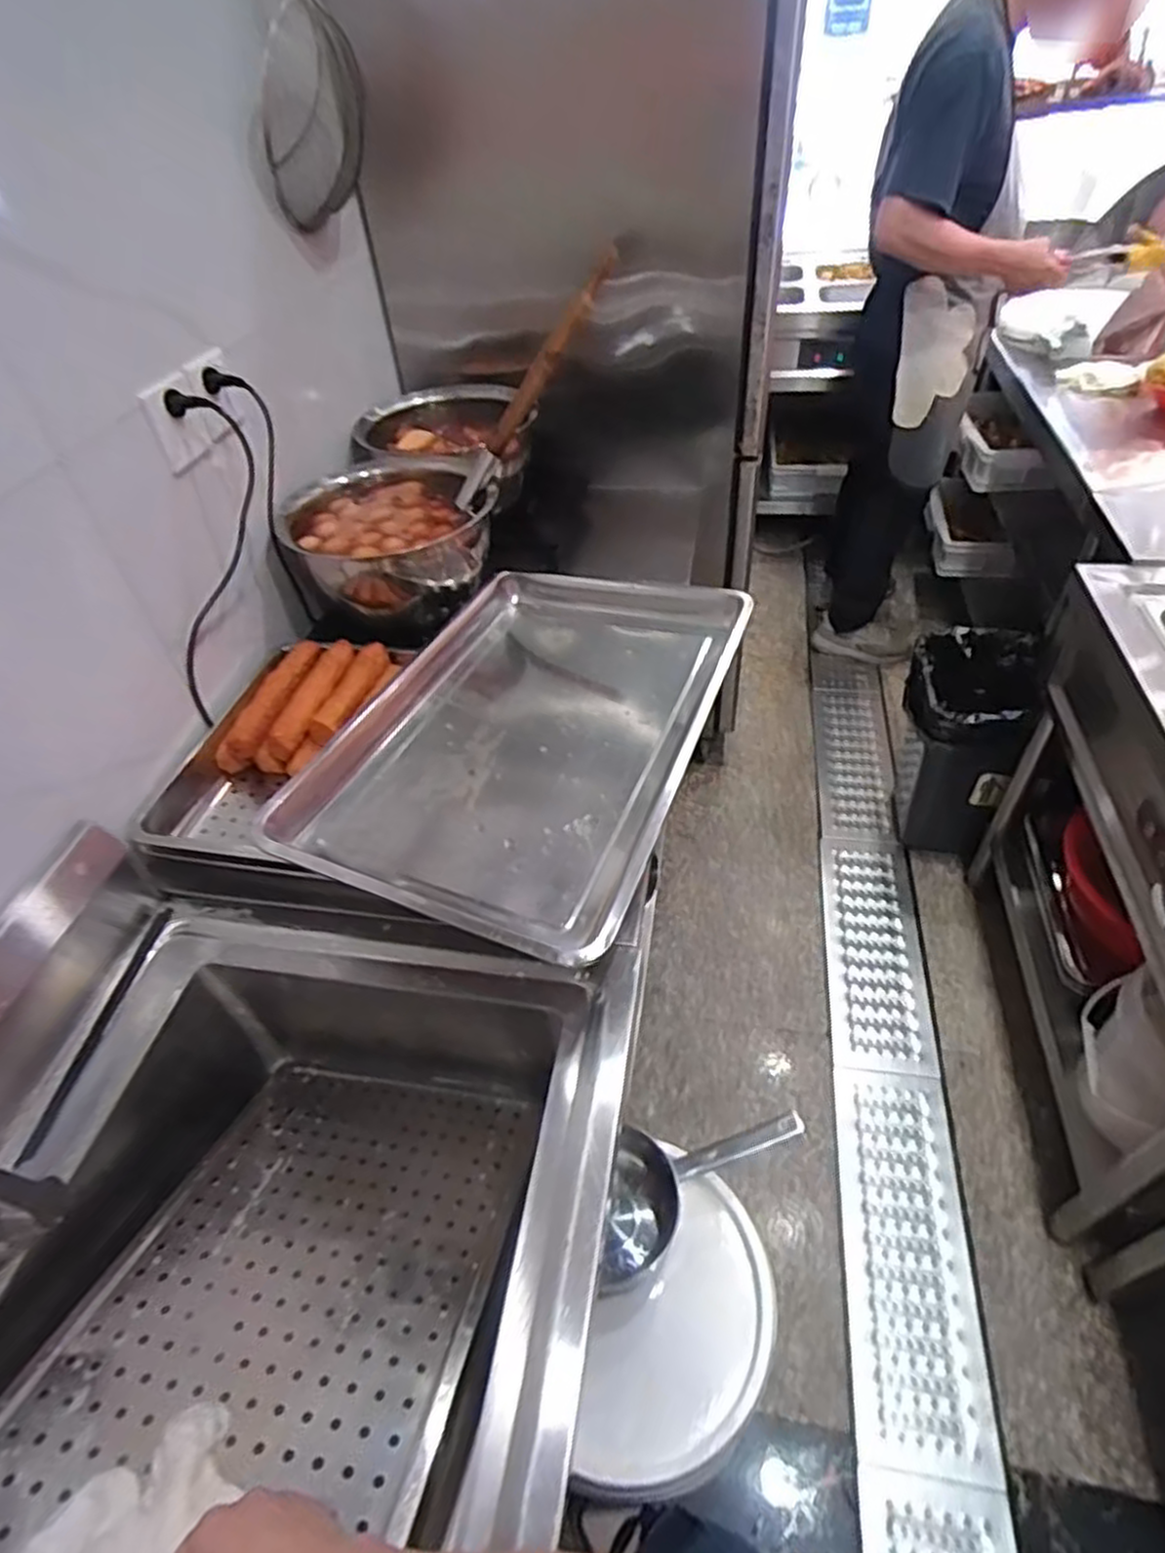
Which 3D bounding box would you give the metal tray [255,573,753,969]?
[{"bbox_3d":[-0.052,-0.070,0.923,0.403,0.073,0.623,13,45,18],"label":"metal tray"}]

